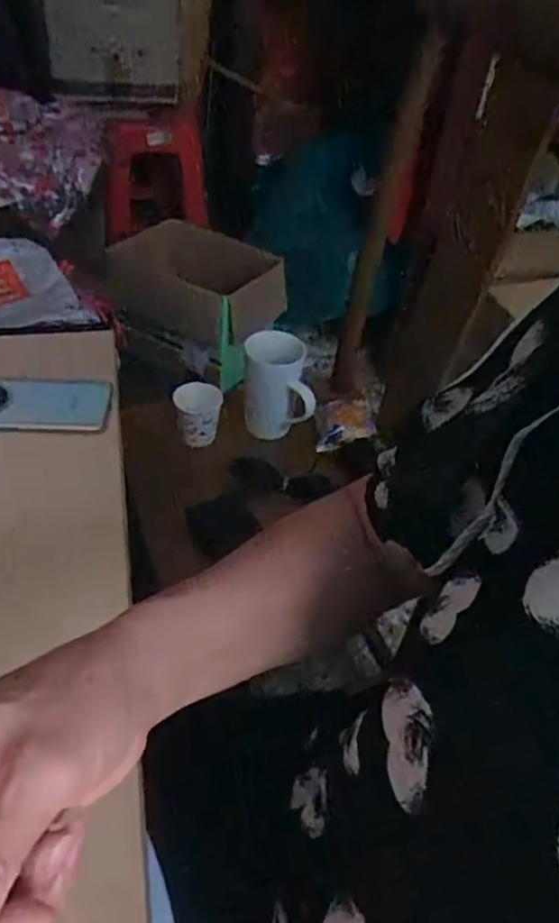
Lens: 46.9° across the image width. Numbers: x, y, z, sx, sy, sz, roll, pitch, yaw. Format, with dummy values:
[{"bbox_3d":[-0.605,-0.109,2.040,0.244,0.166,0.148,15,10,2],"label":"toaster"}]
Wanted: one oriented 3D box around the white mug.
[{"bbox_3d":[-0.004,-0.113,0.966,0.098,0.122,0.103,0,43,-8],"label":"white mug"}]

